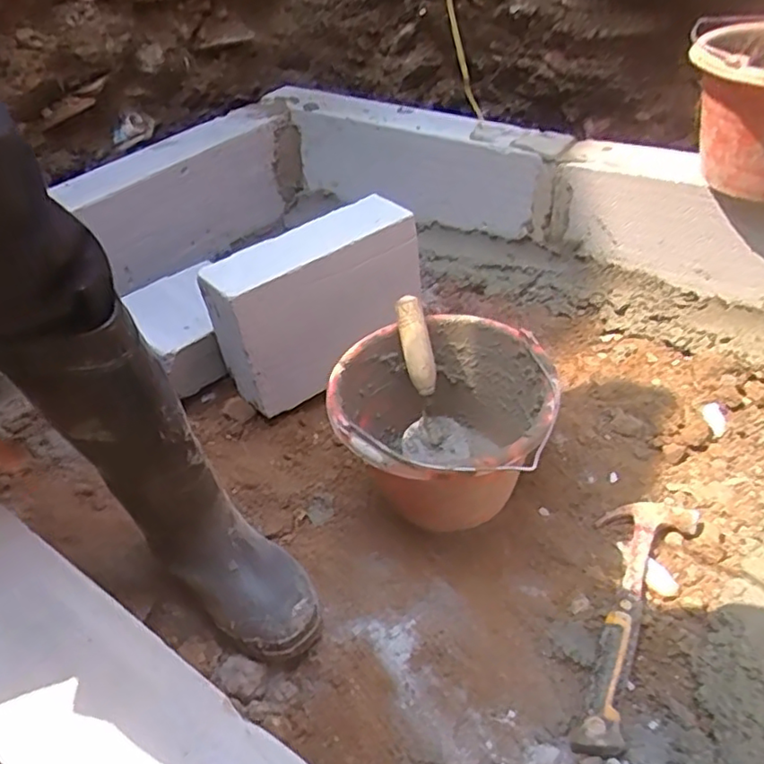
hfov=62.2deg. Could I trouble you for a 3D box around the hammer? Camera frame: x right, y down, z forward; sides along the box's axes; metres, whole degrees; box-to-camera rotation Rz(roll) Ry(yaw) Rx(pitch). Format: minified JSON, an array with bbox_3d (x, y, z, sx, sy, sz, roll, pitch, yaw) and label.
[{"bbox_3d":[0.244,0.227,0.641,0.089,0.025,0.291,18,44,24],"label":"hammer"}]

